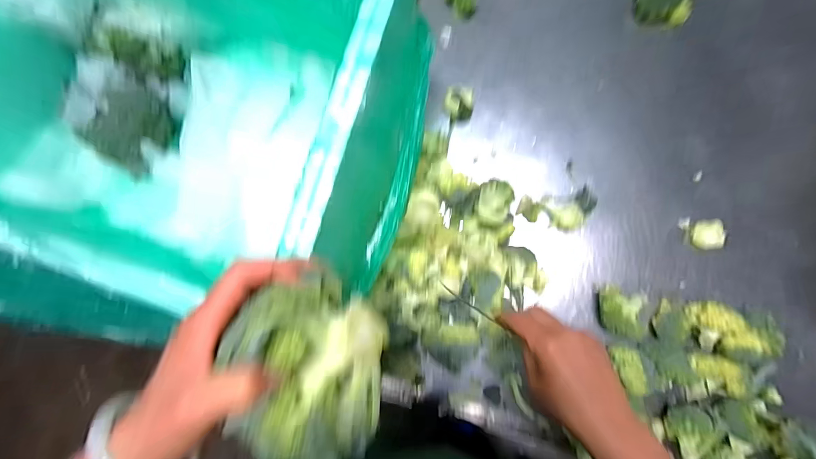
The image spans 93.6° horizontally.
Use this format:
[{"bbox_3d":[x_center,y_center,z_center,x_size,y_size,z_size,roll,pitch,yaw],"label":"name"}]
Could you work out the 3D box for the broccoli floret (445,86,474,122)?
[{"bbox_3d":[0.081,-0.200,0.605,0.044,0.047,0.054,-3,83,7],"label":"broccoli floret"}]

